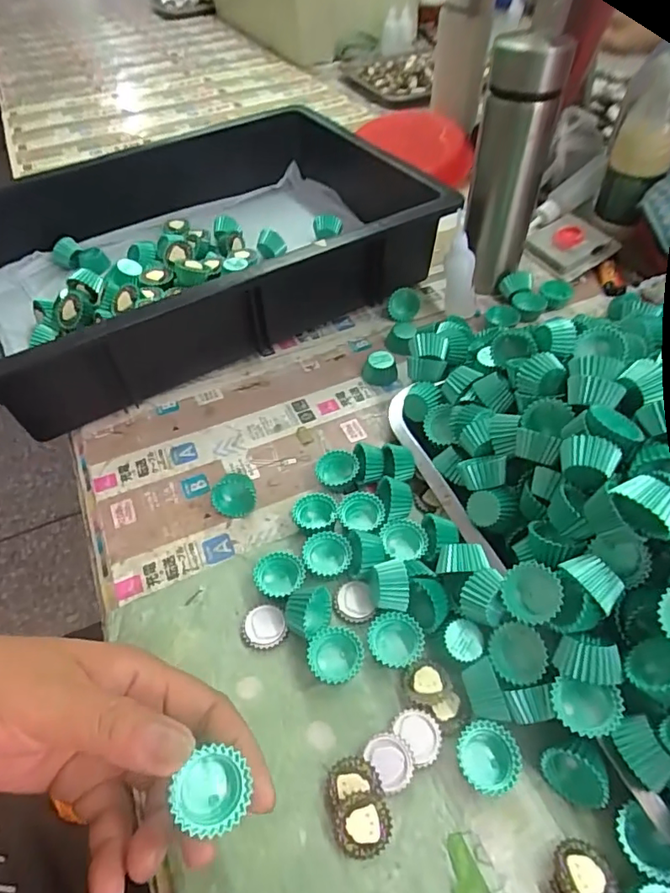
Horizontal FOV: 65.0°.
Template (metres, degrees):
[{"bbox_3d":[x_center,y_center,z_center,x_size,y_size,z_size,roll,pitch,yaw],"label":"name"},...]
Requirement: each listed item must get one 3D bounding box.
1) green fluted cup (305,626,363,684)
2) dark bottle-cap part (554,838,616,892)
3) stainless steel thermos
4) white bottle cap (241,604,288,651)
[{"bbox_3d":[0.000,0.124,0.310,0.032,0.014,0.030,-2,50,2],"label":"green fluted cup"},{"bbox_3d":[0.116,0.200,0.245,0.027,0.010,0.026,-2,50,2],"label":"dark bottle-cap part"},{"bbox_3d":[0.154,-0.239,0.471,0.059,0.200,0.068,12,52,13],"label":"stainless steel thermos"},{"bbox_3d":[-0.044,0.112,0.327,0.028,0.008,0.026,-2,50,2],"label":"white bottle cap"}]

